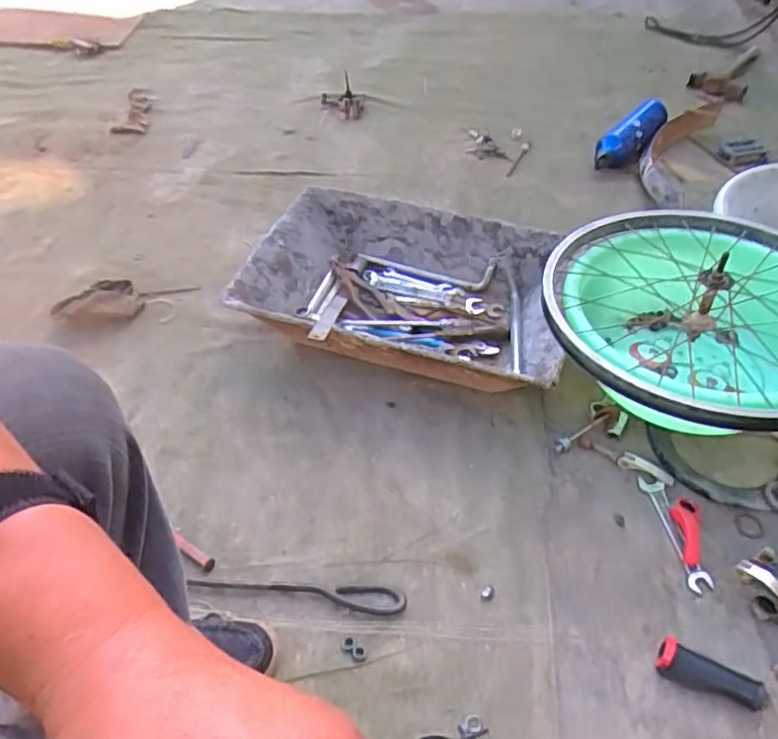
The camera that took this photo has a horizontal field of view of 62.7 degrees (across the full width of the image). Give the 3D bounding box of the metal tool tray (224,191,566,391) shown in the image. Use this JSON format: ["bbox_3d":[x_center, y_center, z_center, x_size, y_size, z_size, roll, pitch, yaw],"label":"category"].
[{"bbox_3d":[0.029,-0.106,0.988,0.483,0.121,0.311,15,50,16],"label":"metal tool tray"}]

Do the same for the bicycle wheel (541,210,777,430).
[{"bbox_3d":[0.398,-0.107,0.793,0.393,0.114,0.390,-1,49,1],"label":"bicycle wheel"}]

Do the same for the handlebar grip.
[{"bbox_3d":[0.329,0.315,0.651,0.104,0.026,0.036,20,52,19],"label":"handlebar grip"}]

